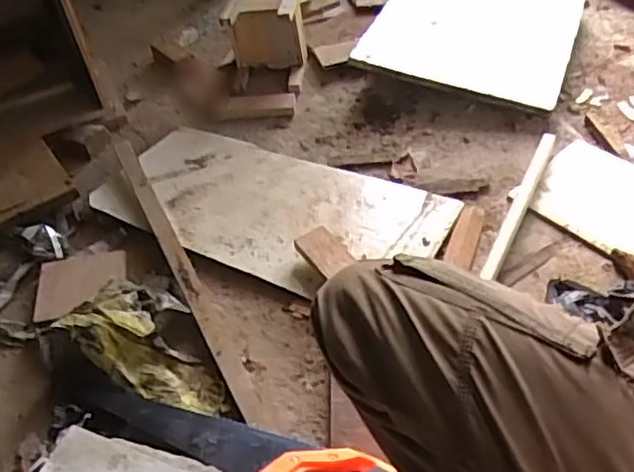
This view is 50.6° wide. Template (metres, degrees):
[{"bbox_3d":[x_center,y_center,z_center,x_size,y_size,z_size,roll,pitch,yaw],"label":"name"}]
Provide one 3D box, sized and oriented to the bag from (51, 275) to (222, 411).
[{"bbox_3d":[-0.222,0.150,0.877,0.249,0.056,0.117,37,59,17],"label":"bag"}]

